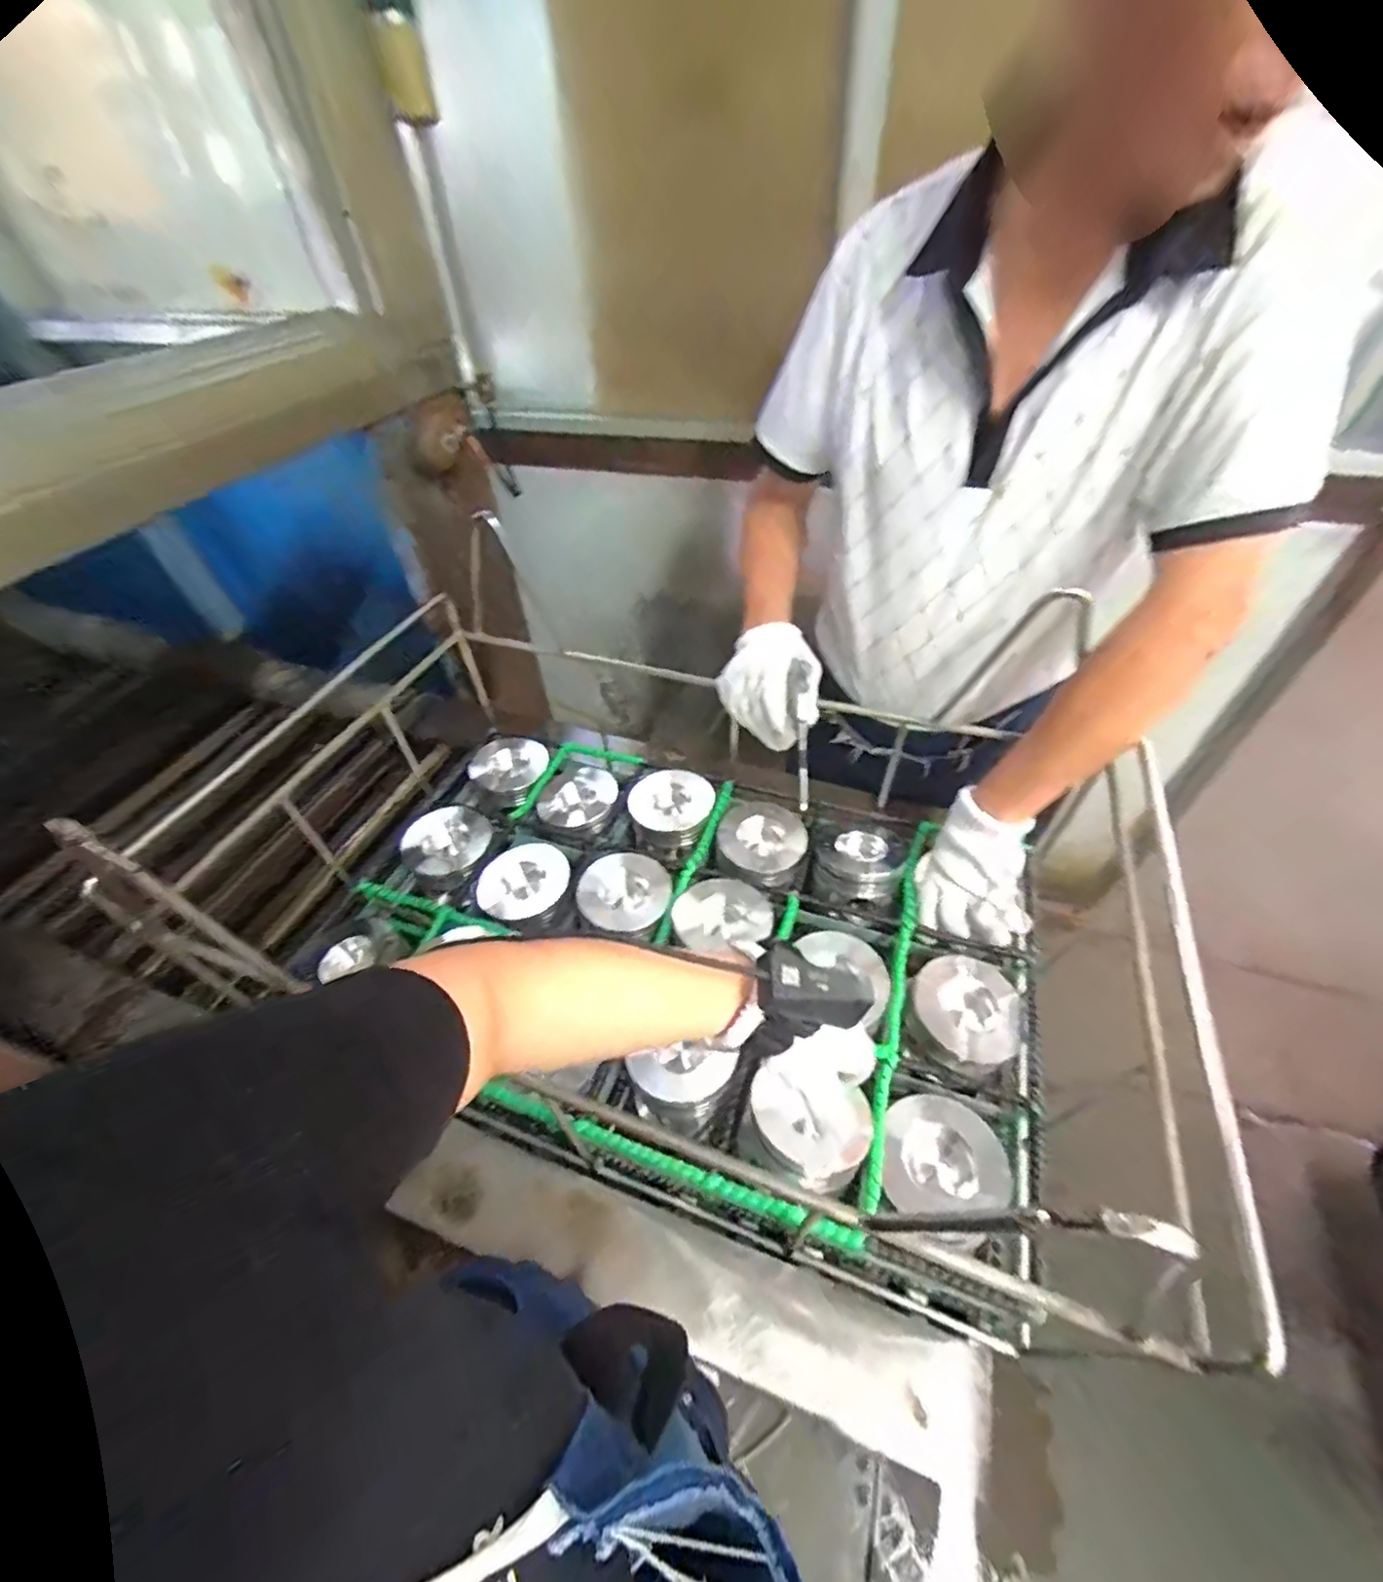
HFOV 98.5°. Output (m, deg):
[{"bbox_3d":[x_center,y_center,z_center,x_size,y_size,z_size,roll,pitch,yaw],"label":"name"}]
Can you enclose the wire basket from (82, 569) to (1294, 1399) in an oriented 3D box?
[{"bbox_3d":[-0.027,0.081,0.662,0.778,0.343,0.567,11,48,12],"label":"wire basket"}]

